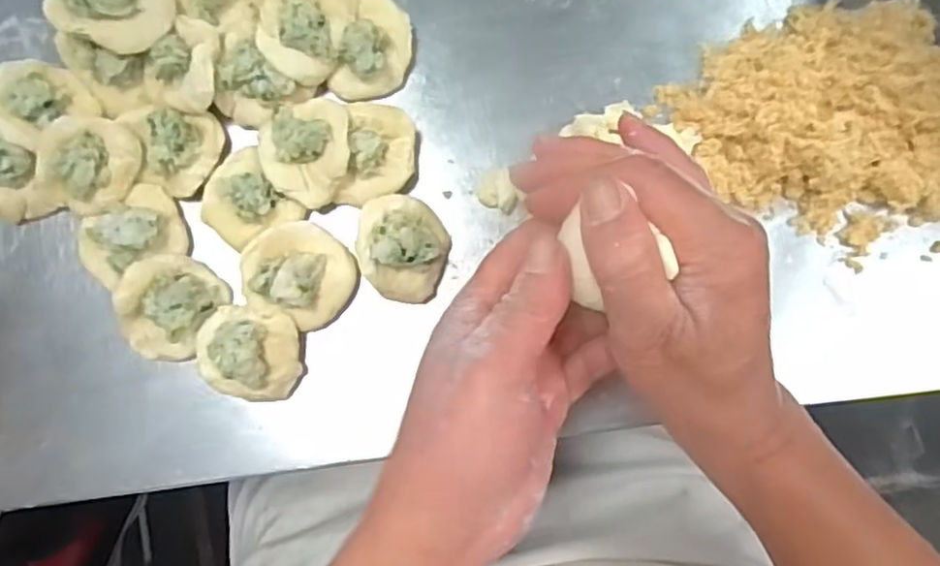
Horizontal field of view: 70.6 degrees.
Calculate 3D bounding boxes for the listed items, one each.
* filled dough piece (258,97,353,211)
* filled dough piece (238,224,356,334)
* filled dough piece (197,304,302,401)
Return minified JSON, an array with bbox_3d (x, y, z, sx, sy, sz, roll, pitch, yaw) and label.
[{"bbox_3d":[-0.089,-0.072,0.360,0.048,0.022,0.057,-5,86,-1],"label":"filled dough piece"},{"bbox_3d":[-0.093,-0.006,0.361,0.058,0.024,0.052,31,86,2],"label":"filled dough piece"},{"bbox_3d":[-0.120,0.039,0.357,0.051,0.022,0.049,0,86,-1],"label":"filled dough piece"}]

